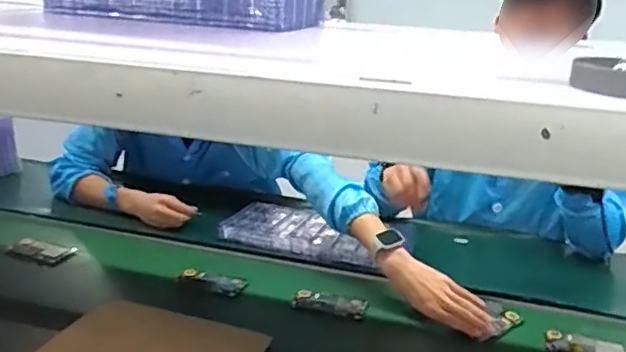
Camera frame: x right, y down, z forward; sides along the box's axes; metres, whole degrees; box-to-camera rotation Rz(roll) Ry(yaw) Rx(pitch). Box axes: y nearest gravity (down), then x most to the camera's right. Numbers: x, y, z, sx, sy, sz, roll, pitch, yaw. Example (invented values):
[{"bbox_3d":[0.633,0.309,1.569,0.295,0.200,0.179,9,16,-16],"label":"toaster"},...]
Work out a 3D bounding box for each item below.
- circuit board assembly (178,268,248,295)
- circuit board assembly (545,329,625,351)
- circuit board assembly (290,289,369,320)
[{"bbox_3d":[-0.187,0.199,1.116,0.132,0.023,0.045,12,19,22],"label":"circuit board assembly"},{"bbox_3d":[0.439,0.273,0.949,0.126,0.022,0.040,13,19,25],"label":"circuit board assembly"},{"bbox_3d":[0.029,0.225,1.047,0.130,0.023,0.041,8,18,12],"label":"circuit board assembly"}]

